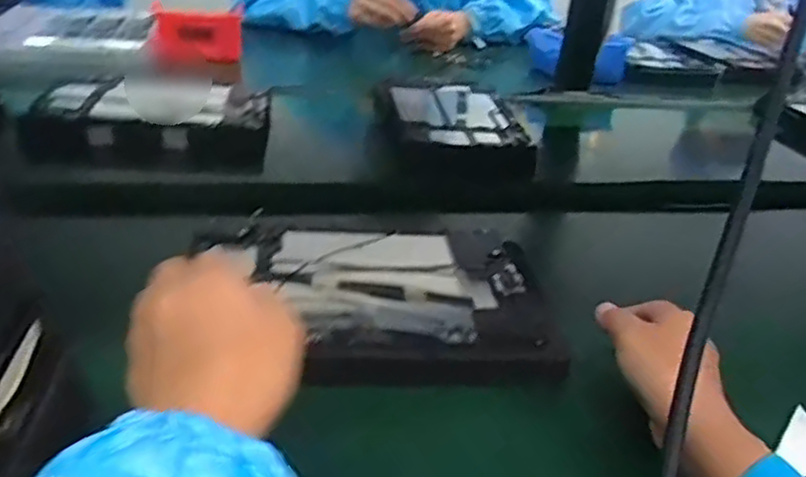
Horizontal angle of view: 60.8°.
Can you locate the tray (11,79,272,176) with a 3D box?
[{"bbox_3d":[-0.275,-0.127,0.743,0.250,0.069,0.135,-1,30,-12],"label":"tray"}]

